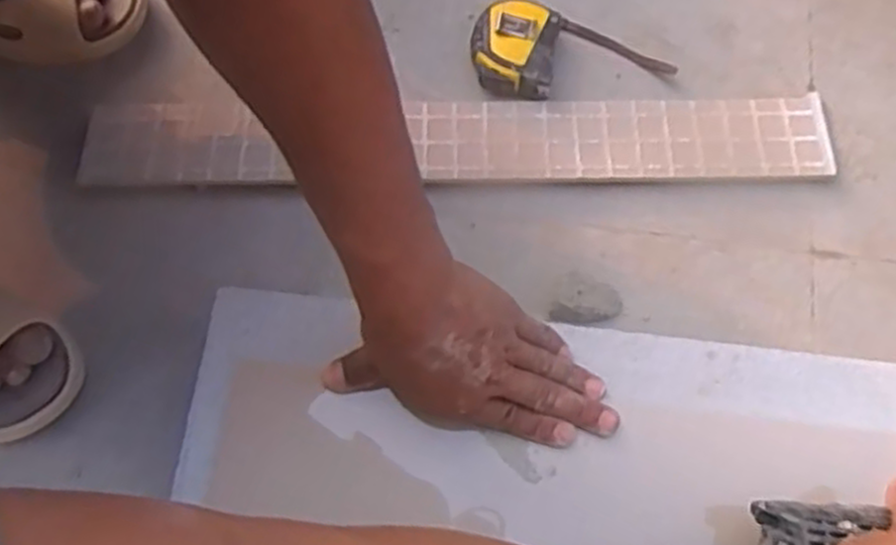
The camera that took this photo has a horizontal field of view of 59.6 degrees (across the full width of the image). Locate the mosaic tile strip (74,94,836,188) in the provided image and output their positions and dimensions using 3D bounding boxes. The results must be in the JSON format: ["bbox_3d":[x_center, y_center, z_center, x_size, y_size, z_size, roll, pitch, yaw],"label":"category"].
[{"bbox_3d":[0.006,-0.105,0.634,0.590,0.012,0.076,-1,70,-1],"label":"mosaic tile strip"}]

